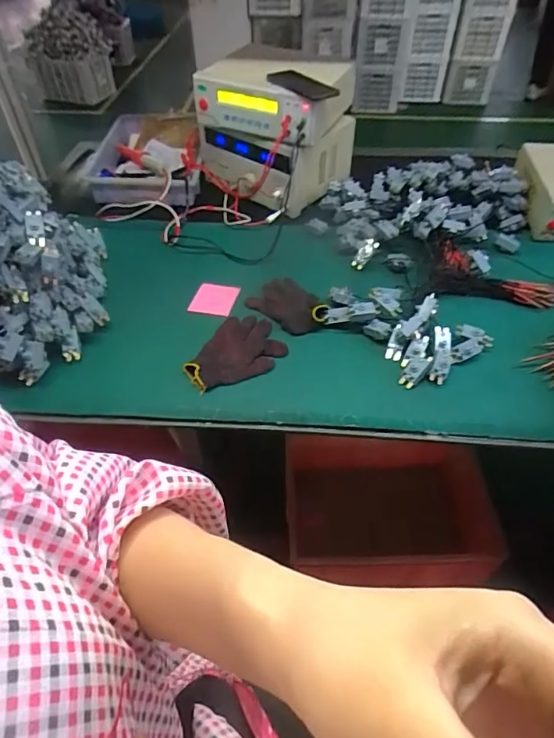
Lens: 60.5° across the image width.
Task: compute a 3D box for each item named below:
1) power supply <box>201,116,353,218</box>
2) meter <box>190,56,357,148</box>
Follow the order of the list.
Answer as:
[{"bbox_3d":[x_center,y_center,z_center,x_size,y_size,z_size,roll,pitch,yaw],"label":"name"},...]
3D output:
[{"bbox_3d":[-0.001,-0.581,1.270,0.342,0.186,0.324,20,52,18],"label":"power supply"},{"bbox_3d":[-0.007,-0.680,1.174,0.333,0.108,0.295,15,50,14],"label":"meter"}]

